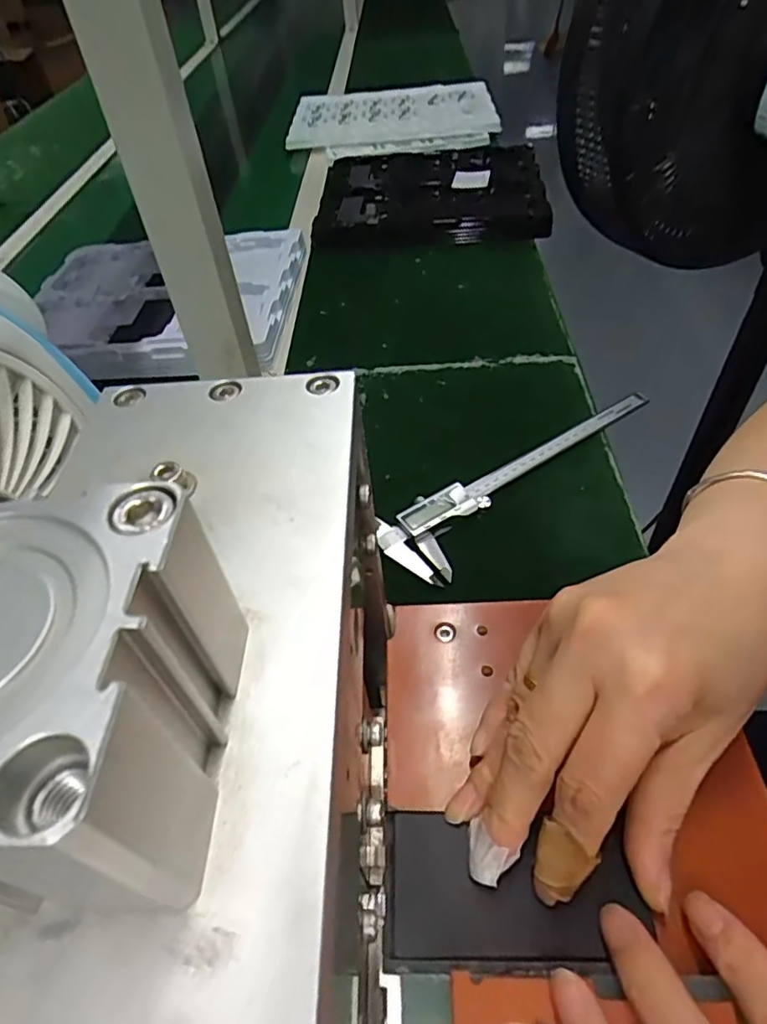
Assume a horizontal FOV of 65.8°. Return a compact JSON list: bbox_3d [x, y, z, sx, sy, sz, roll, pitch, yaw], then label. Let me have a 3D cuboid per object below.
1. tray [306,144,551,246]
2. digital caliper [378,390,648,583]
[{"bbox_3d":[0.069,-0.477,0.889,0.319,0.047,0.326,1,48,7],"label":"tray"},{"bbox_3d":[0.128,-0.029,0.480,0.270,0.015,0.069,-27,51,-18],"label":"digital caliper"}]

